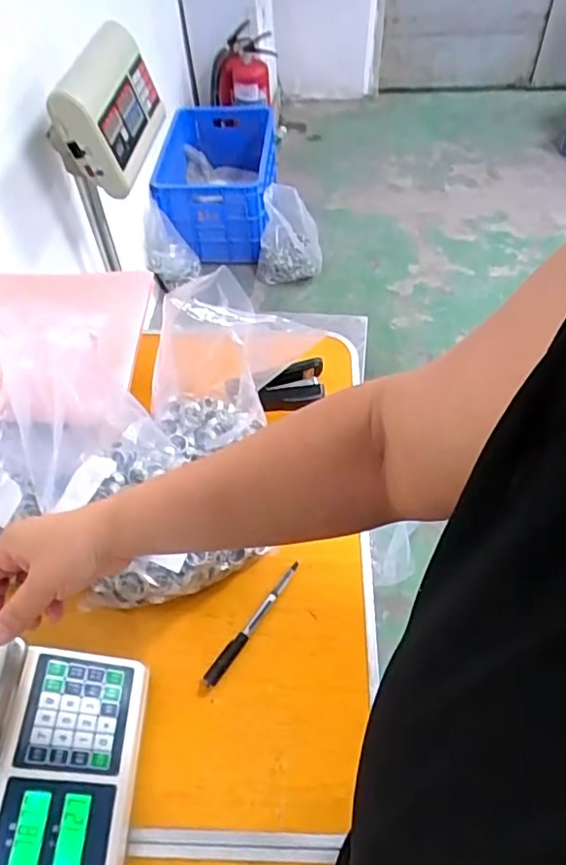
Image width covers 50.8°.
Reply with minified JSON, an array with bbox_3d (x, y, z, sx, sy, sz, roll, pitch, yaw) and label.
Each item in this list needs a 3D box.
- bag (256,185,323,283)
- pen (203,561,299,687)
[{"bbox_3d":[0.014,-0.596,1.816,0.200,0.290,0.083,-8,52,-4],"label":"bag"},{"bbox_3d":[-0.030,0.189,0.602,0.014,0.013,0.145,29,59,23],"label":"pen"}]

